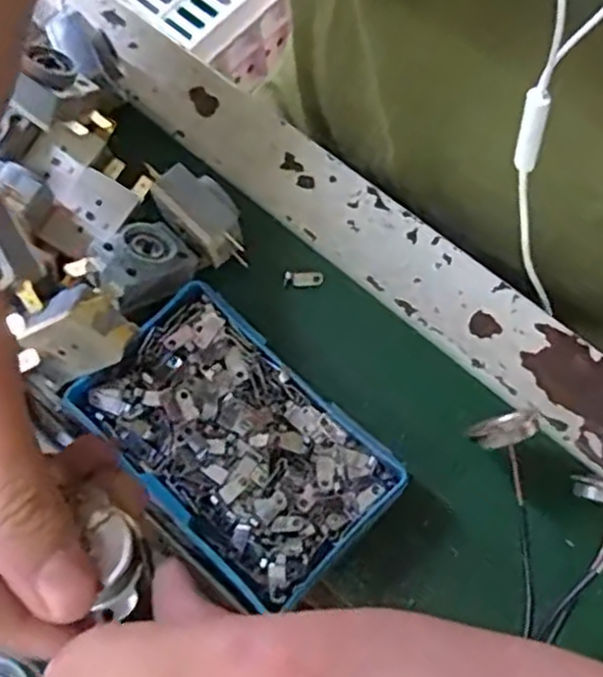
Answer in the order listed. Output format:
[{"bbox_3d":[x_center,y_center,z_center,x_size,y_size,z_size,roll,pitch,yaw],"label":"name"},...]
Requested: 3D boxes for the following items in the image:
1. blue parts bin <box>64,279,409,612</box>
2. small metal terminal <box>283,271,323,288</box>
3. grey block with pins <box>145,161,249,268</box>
[{"bbox_3d":[-0.026,0.039,0.279,0.113,0.029,0.070,43,78,16],"label":"blue parts bin"},{"bbox_3d":[0.001,-0.026,0.315,0.017,0.004,0.007,-3,72,1],"label":"small metal terminal"},{"bbox_3d":[-0.042,-0.053,0.312,0.023,0.022,0.048,-41,73,-10],"label":"grey block with pins"}]

